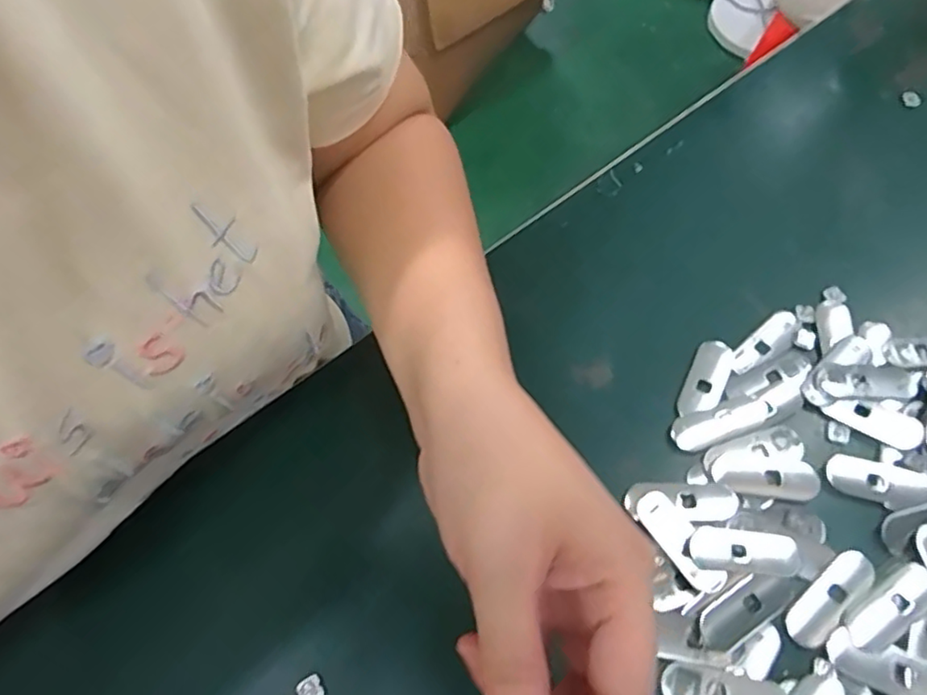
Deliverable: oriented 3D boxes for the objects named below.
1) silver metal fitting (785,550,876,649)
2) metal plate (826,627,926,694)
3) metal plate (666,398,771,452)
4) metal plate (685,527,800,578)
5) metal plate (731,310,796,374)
[{"bbox_3d":[0.164,0.112,0.279,0.049,0.005,0.017,-39,66,-16],"label":"silver metal fitting"},{"bbox_3d":[0.181,0.136,0.262,0.050,0.004,0.017,23,66,15],"label":"metal plate"},{"bbox_3d":[0.133,0.038,0.319,0.053,0.004,0.018,-17,62,-5],"label":"metal plate"},{"bbox_3d":[0.129,0.094,0.289,0.050,0.004,0.019,5,63,7],"label":"metal plate"},{"bbox_3d":[0.166,-0.002,0.343,0.050,0.004,0.017,-37,66,-15],"label":"metal plate"}]

